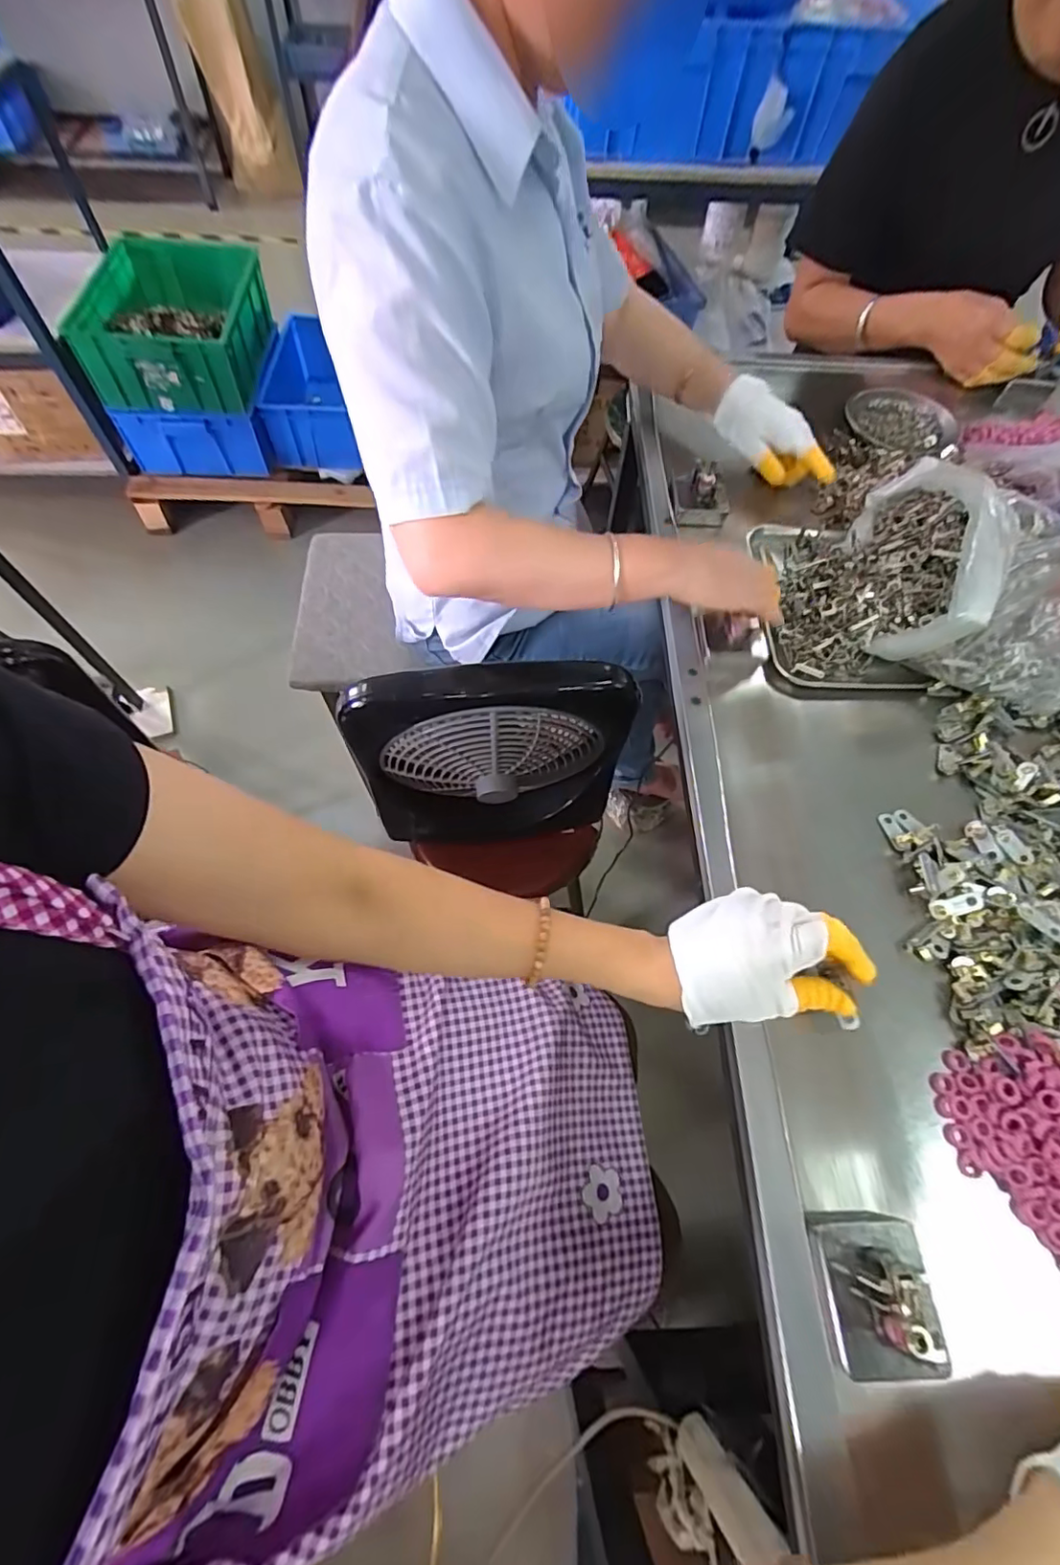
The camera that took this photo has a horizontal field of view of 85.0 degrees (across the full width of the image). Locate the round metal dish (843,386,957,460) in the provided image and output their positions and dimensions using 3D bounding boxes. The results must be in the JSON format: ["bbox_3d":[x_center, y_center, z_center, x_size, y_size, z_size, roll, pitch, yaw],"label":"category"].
[{"bbox_3d":[0.443,-0.435,0.696,0.115,0.021,0.101,-9,63,-7],"label":"round metal dish"}]

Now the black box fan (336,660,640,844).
[{"bbox_3d":[-0.040,-0.012,0.670,0.297,0.316,0.061,-4,63,-5],"label":"black box fan"}]

